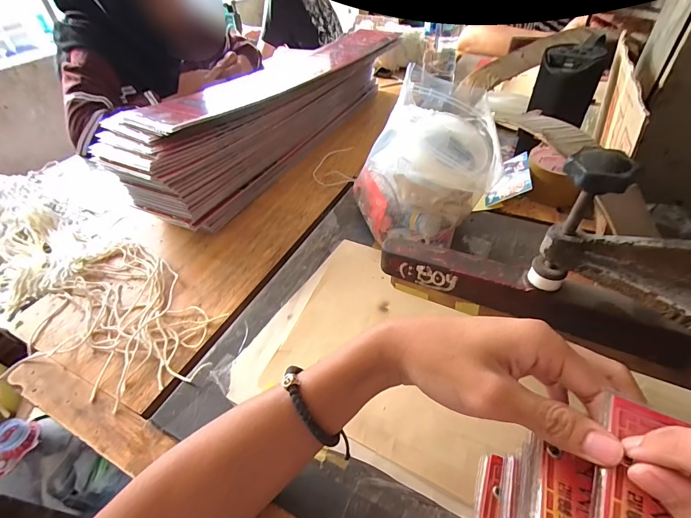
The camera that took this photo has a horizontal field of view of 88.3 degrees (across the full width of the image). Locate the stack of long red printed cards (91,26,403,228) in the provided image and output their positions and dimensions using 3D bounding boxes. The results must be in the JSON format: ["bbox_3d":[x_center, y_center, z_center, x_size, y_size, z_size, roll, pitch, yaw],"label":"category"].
[{"bbox_3d":[-0.120,-0.249,0.612,0.165,0.134,0.575,20,50,23],"label":"stack of long red printed cards"}]

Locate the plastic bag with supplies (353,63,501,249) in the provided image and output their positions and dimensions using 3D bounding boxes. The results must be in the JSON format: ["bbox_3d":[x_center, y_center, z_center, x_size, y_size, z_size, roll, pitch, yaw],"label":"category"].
[{"bbox_3d":[0.090,-0.104,0.410,0.149,0.159,0.150,10,46,15],"label":"plastic bag with supplies"}]

